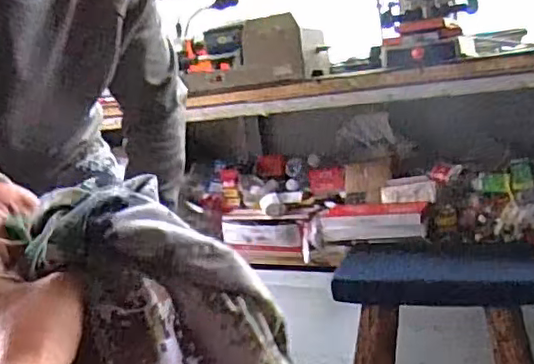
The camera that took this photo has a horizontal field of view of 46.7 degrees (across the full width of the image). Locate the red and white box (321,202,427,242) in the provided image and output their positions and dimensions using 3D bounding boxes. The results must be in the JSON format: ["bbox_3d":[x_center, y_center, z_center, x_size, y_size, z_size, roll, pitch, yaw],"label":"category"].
[{"bbox_3d":[0.243,0.088,1.406,0.242,0.073,0.058,-3,14,26],"label":"red and white box"}]

